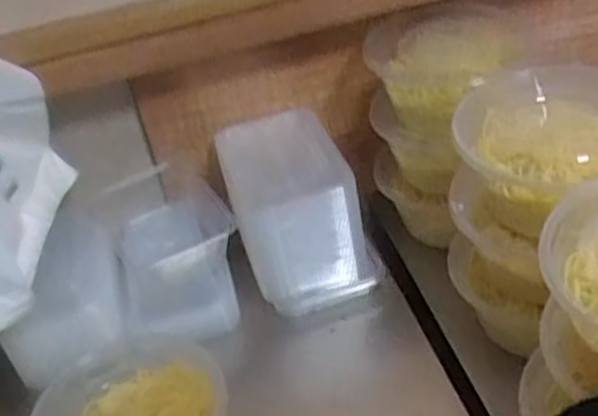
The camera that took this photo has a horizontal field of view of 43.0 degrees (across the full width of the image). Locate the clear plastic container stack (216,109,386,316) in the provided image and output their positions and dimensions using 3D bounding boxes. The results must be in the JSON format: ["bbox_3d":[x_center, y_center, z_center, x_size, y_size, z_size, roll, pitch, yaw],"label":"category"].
[{"bbox_3d":[-0.005,-0.001,0.829,0.137,0.146,0.168,-21,38,-12],"label":"clear plastic container stack"}]

